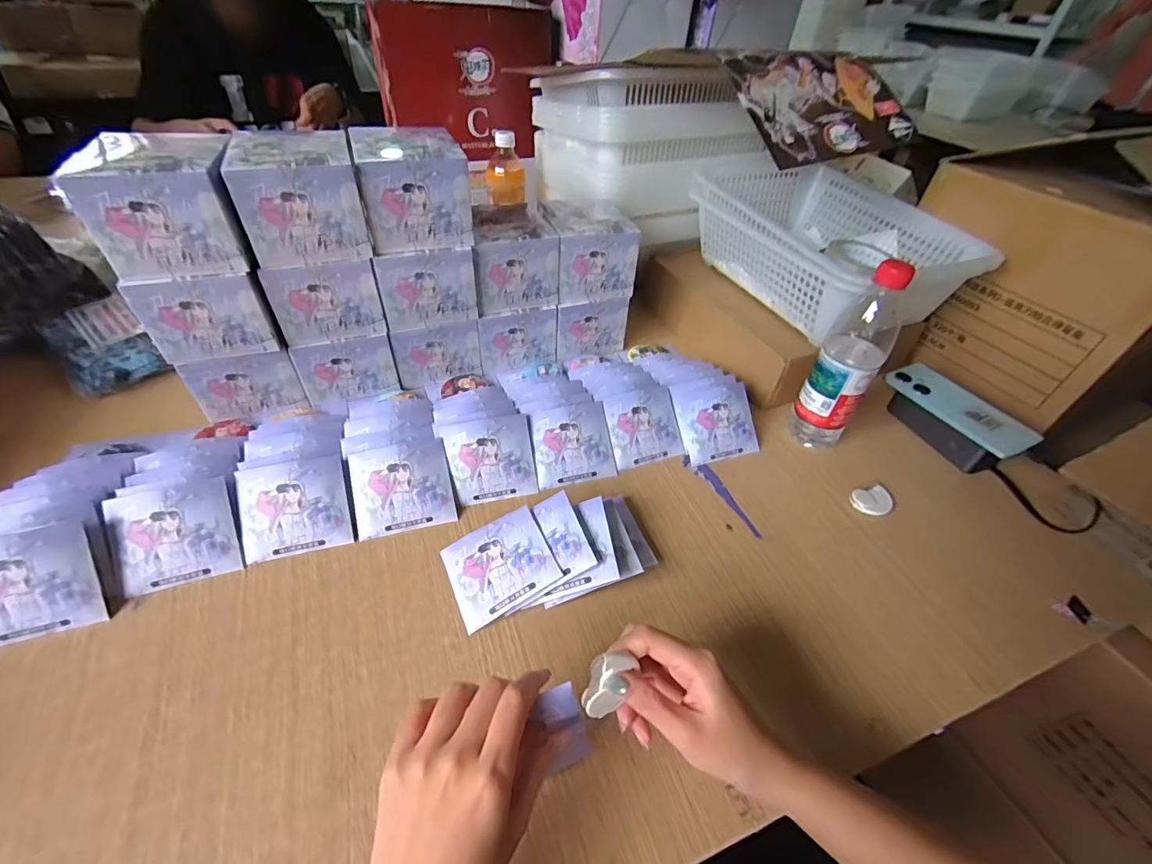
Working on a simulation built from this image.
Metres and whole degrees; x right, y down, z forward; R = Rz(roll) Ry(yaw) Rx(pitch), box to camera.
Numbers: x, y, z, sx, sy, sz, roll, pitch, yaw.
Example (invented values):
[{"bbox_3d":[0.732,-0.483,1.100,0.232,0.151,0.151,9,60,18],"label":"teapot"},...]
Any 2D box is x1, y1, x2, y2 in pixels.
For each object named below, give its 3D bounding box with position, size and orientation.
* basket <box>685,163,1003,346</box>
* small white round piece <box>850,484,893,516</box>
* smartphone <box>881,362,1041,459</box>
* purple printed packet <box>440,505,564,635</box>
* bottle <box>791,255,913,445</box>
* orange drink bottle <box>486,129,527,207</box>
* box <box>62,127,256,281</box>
[{"bbox_3d":[0.351,-0.263,0.699,0.256,0.112,0.338,-15,47,-19],"label":"basket"},{"bbox_3d":[0.336,0.077,0.547,0.049,0.011,0.036,-14,47,-18],"label":"small white round piece"},{"bbox_3d":[0.473,-0.033,0.598,0.069,0.012,0.159,-29,53,-13],"label":"smartphone"},{"bbox_3d":[-0.071,0.120,0.446,0.094,0.006,0.086,-30,53,-7],"label":"purple printed packet"},{"bbox_3d":[0.310,-0.081,0.550,0.065,0.223,0.061,26,48,21],"label":"bottle"},{"bbox_3d":[-0.112,-0.422,0.784,0.053,0.103,0.051,23,47,18],"label":"orange drink bottle"},{"bbox_3d":[-0.377,-0.218,0.455,0.114,0.102,0.101,-10,46,-15],"label":"box"}]

